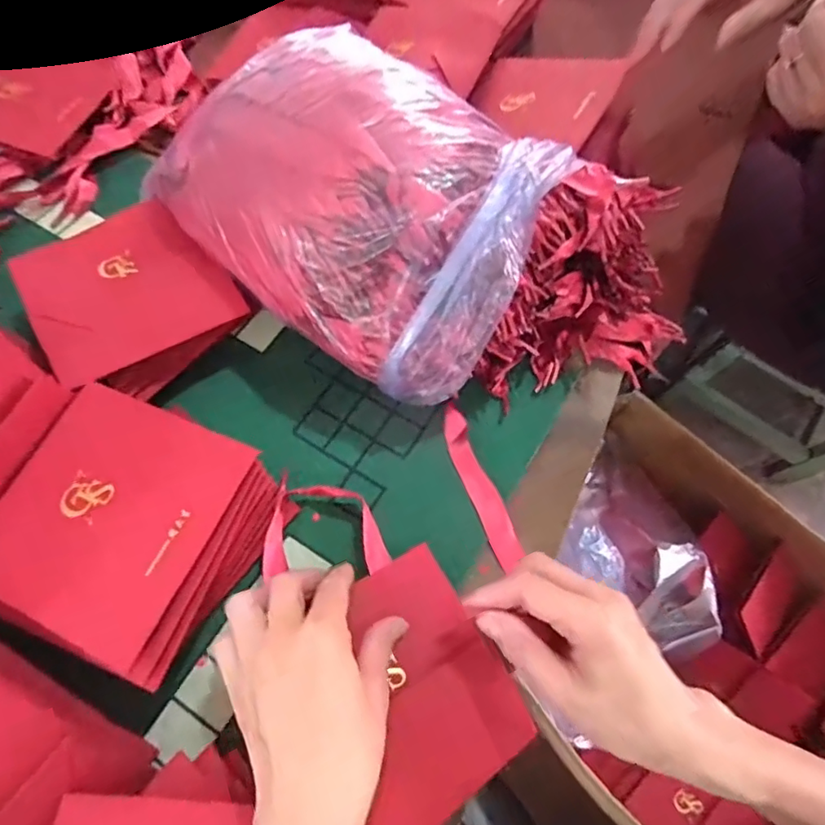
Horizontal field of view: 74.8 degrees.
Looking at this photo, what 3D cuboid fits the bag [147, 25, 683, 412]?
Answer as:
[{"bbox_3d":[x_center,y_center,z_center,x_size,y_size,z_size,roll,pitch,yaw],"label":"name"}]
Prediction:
[{"bbox_3d":[0.003,-0.136,0.410,0.386,0.140,0.220,33,67,13],"label":"bag"}]

